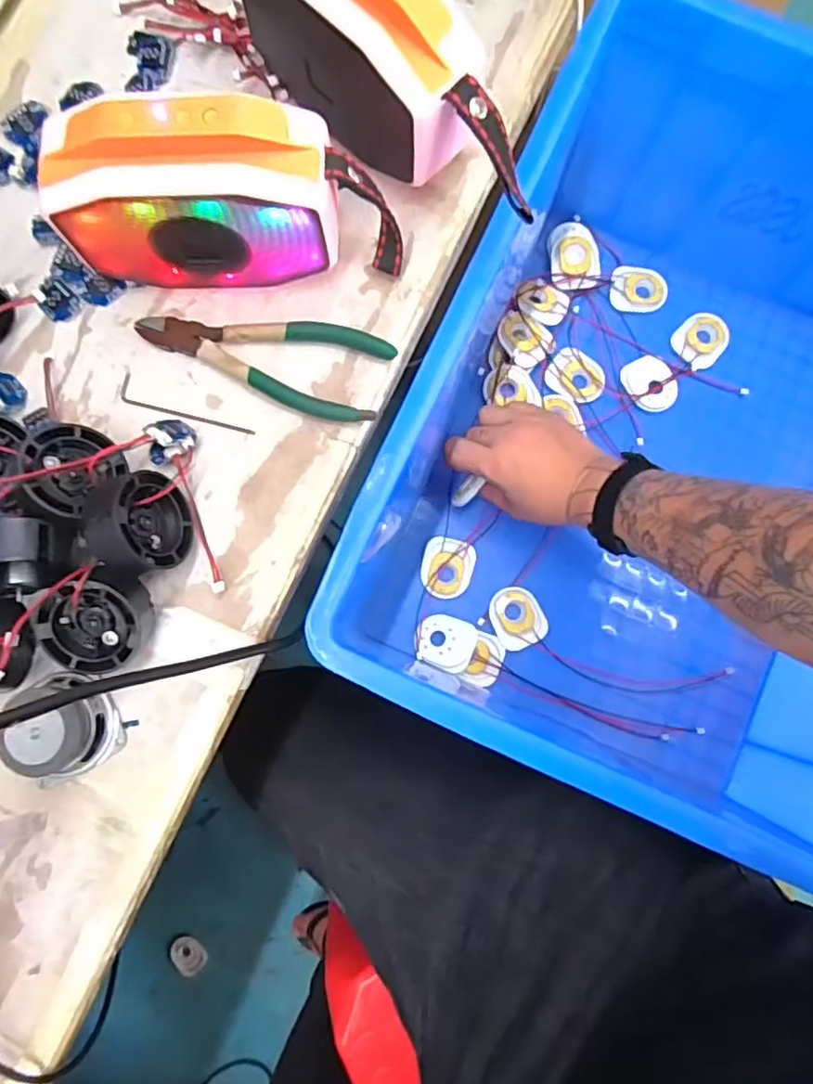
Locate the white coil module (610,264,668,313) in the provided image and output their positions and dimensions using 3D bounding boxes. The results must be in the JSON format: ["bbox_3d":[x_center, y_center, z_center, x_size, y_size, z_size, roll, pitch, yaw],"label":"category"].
[{"bbox_3d":[0.243,-0.265,0.633,0.058,0.004,0.048,5,82,0],"label":"white coil module"}]

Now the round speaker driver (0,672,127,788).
[{"bbox_3d":[-0.185,0.099,0.324,0.049,0.029,0.054,-24,83,-4],"label":"round speaker driver"}]

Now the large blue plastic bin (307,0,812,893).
[{"bbox_3d":[0.230,-0.077,0.497,0.392,0.232,0.519,25,83,3],"label":"large blue plastic bin"}]

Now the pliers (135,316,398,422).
[{"bbox_3d":[-0.087,-0.114,0.361,0.152,0.010,0.056,17,82,2],"label":"pliers"}]

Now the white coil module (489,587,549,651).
[{"bbox_3d":[0.108,0.072,0.585,0.049,0.007,0.059,-24,83,-4],"label":"white coil module"}]

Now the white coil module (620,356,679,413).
[{"bbox_3d":[0.248,-0.161,0.617,0.045,0.007,0.060,-35,84,-5],"label":"white coil module"}]

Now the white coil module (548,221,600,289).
[{"bbox_3d":[0.174,-0.300,0.632,0.048,0.011,0.072,-5,82,-1],"label":"white coil module"}]

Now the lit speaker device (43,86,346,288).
[{"bbox_3d":[-0.109,-0.184,0.331,0.147,0.085,0.056,0,82,-1],"label":"lit speaker device"}]

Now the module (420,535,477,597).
[{"bbox_3d":[0.040,0.025,0.593,0.051,0.004,0.058,13,82,1],"label":"module"}]

